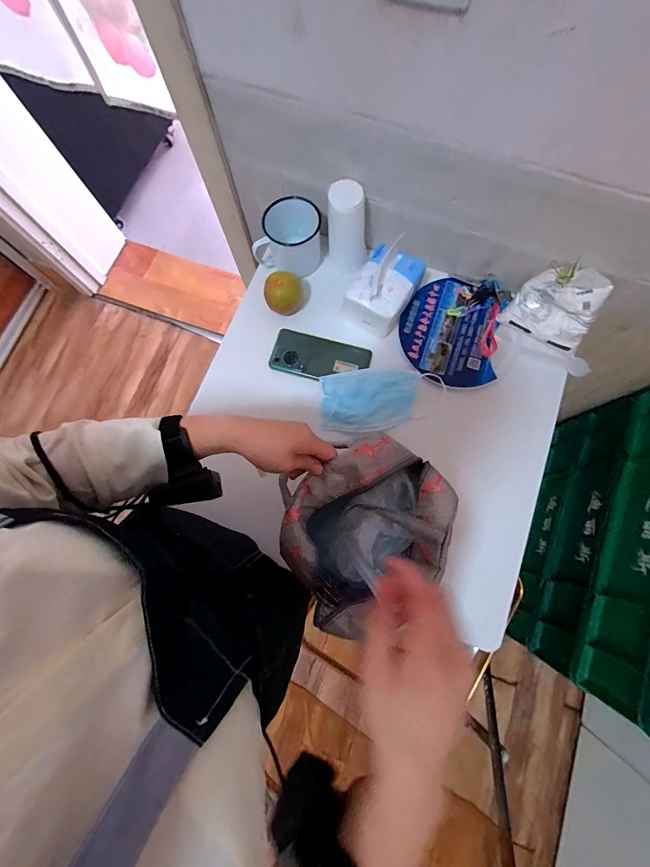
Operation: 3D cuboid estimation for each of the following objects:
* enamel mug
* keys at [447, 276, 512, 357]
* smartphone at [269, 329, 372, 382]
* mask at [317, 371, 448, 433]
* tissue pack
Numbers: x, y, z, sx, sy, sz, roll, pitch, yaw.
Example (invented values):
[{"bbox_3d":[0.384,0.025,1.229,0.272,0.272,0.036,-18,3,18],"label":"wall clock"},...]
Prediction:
[{"bbox_3d":[-0.064,-0.348,0.627,0.115,0.094,0.086,4,77,2],"label":"enamel mug"},{"bbox_3d":[0.269,-0.210,0.612,0.090,0.017,0.134,19,78,5],"label":"keys"},{"bbox_3d":[-0.010,-0.130,0.608,0.167,0.009,0.081,17,78,5],"label":"smartphone"},{"bbox_3d":[0.091,-0.054,0.580,0.191,0.024,0.104,-4,77,0],"label":"mask"},{"bbox_3d":[0.102,-0.245,0.589,0.100,0.093,0.124,33,80,8],"label":"tissue pack"}]

